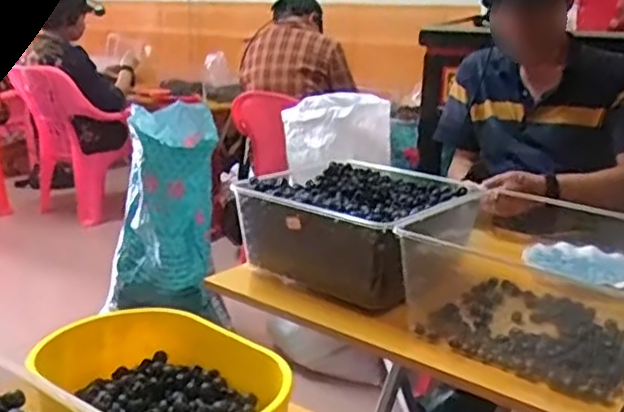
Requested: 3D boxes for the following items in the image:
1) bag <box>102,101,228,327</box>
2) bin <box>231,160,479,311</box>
[{"bbox_3d":[-0.403,0.013,1.783,0.282,0.528,0.290,-3,16,-15],"label":"bag"},{"bbox_3d":[0.078,0.033,1.047,0.287,0.134,0.299,14,20,37],"label":"bin"}]

